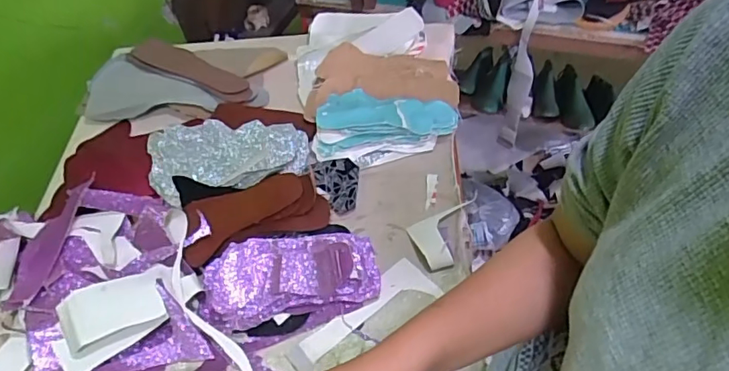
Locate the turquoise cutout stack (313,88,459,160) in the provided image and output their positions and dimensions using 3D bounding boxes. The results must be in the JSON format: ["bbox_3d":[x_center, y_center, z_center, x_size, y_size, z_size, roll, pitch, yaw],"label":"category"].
[{"bbox_3d":[0.029,-0.098,0.774,0.205,0.039,0.117,-6,51,4],"label":"turquoise cutout stack"}]

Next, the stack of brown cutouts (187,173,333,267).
[{"bbox_3d":[-0.142,0.032,0.679,0.178,0.025,0.085,-16,52,-13],"label":"stack of brown cutouts"}]

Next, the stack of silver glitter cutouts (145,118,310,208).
[{"bbox_3d":[-0.190,-0.051,0.742,0.216,0.030,0.126,-12,50,-2],"label":"stack of silver glitter cutouts"}]

